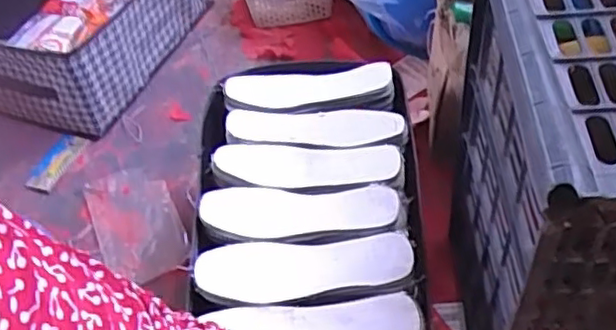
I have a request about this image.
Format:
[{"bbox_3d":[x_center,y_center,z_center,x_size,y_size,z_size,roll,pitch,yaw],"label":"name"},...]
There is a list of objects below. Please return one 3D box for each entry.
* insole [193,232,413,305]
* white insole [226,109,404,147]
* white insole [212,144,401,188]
[{"bbox_3d":[-0.006,0.113,0.702,0.232,0.014,0.071,-4,53,8],"label":"insole"},{"bbox_3d":[0.006,-0.055,0.849,0.230,0.025,0.070,2,53,9],"label":"white insole"},{"bbox_3d":[-0.004,-0.002,0.800,0.228,0.025,0.069,3,51,9],"label":"white insole"}]

